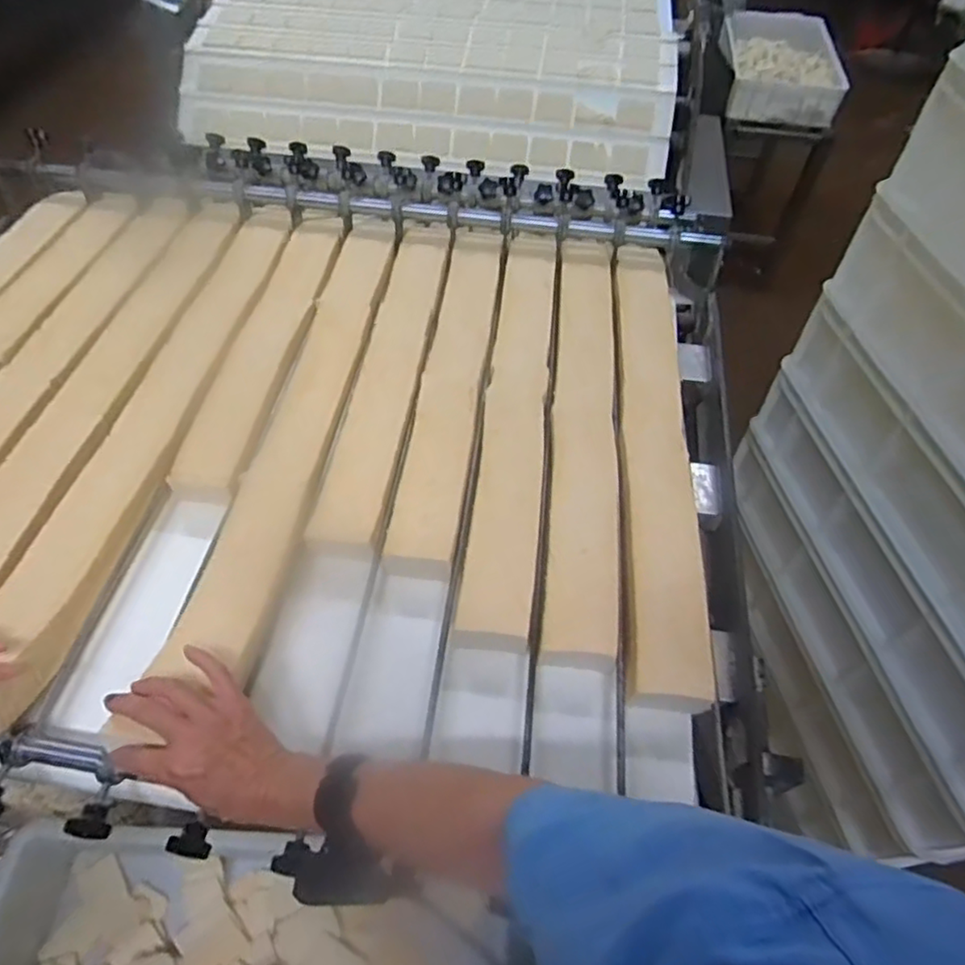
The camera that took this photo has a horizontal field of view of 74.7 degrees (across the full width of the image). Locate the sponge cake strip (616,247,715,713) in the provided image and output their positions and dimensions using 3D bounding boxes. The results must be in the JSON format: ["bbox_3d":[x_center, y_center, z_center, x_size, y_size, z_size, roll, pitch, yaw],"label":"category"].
[{"bbox_3d":[0.219,-0.078,0.801,0.090,0.013,0.699,4,55,2],"label":"sponge cake strip"}]

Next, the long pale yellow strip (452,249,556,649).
[{"bbox_3d":[0.045,-0.095,0.836,0.082,0.044,0.691,5,55,3],"label":"long pale yellow strip"}]

